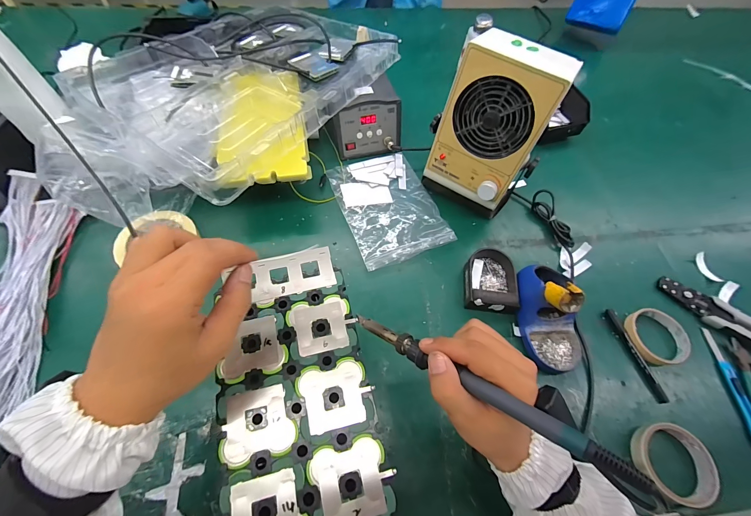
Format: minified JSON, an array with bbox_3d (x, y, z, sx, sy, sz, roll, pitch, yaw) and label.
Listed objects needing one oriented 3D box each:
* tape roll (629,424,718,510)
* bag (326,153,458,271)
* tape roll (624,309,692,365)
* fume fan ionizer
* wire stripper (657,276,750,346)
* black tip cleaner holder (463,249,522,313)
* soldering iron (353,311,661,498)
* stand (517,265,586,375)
[{"bbox_3d":[0.376,0.257,0.400,0.089,0.027,0.086,1,62,-3],"label":"tape roll"},{"bbox_3d":[0.024,-0.101,0.577,0.164,0.018,0.230,-18,64,-12],"label":"bag"},{"bbox_3d":[0.428,0.119,0.485,0.089,0.015,0.082,1,62,-3],"label":"tape roll"},{"bbox_3d":[0.181,-0.191,0.506,0.156,0.242,0.122,35,65,15],"label":"fume fan ionizer"},{"bbox_3d":[0.557,0.095,0.503,0.200,0.030,0.054,39,66,16],"label":"wire stripper"},{"bbox_3d":[0.182,0.035,0.508,0.077,0.041,0.101,6,62,0],"label":"black tip cleaner holder"},{"bbox_3d":[0.071,0.096,0.248,0.231,0.013,0.018,20,61,40],"label":"soldering iron"},{"bbox_3d":[0.258,0.083,0.459,0.086,0.088,0.153,-3,62,-5],"label":"stand"}]

